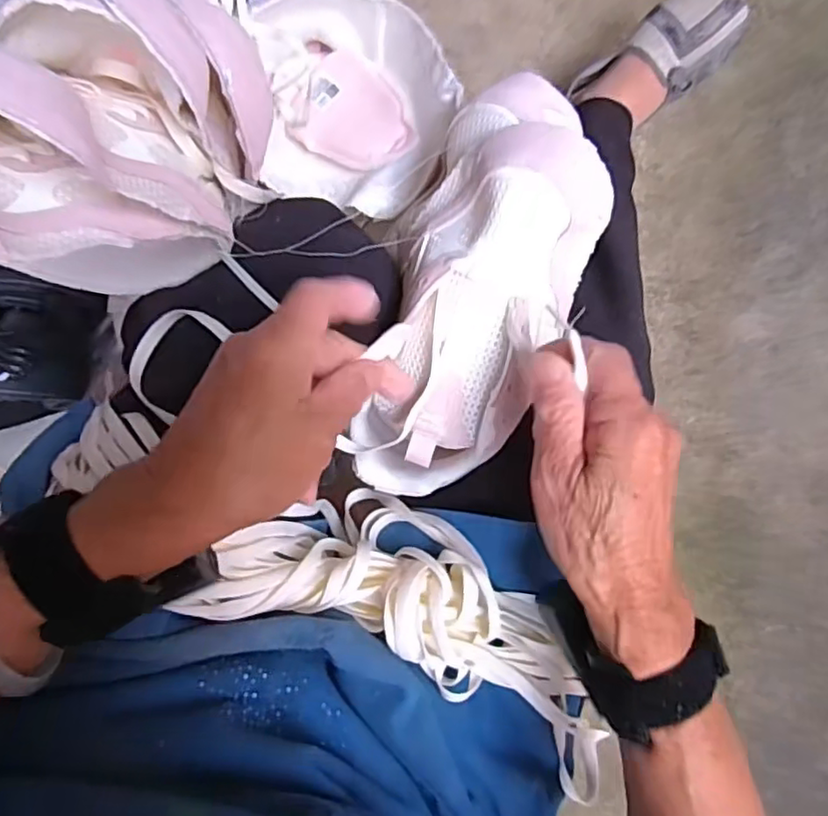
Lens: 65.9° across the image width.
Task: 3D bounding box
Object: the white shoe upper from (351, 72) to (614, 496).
[{"bbox_3d":[0.043,-0.059,0.370,0.100,0.063,0.242,18,100,-9],"label":"white shoe upper"}]

